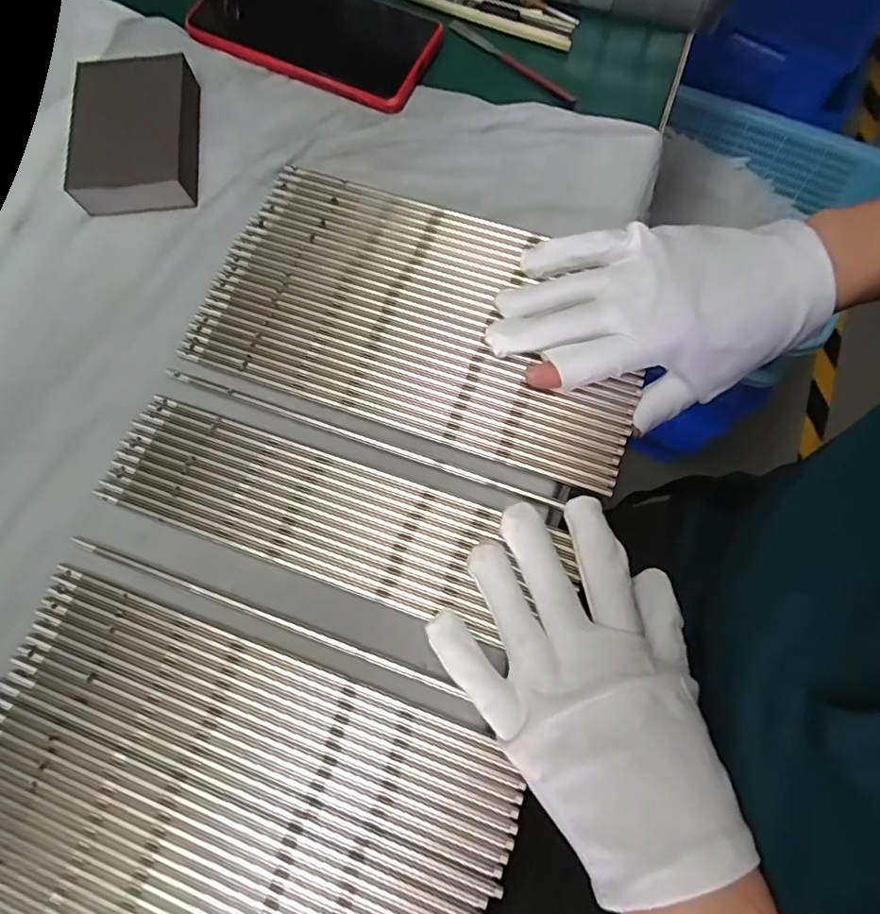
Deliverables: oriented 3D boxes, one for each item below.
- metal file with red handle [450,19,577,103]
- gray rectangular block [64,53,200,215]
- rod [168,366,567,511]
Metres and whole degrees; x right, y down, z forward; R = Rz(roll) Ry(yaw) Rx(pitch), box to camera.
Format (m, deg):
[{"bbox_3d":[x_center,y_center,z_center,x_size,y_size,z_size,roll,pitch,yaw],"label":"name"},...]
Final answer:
[{"bbox_3d":[0.048,-0.272,0.373,0.110,0.009,0.008,43,81,10],"label":"metal file with red handle"},{"bbox_3d":[-0.194,-0.204,0.346,0.073,0.021,0.101,-8,77,-1],"label":"gray rectangular block"},{"bbox_3d":[-0.045,-0.012,0.298,0.229,0.008,0.005,19,77,5],"label":"rod"}]

